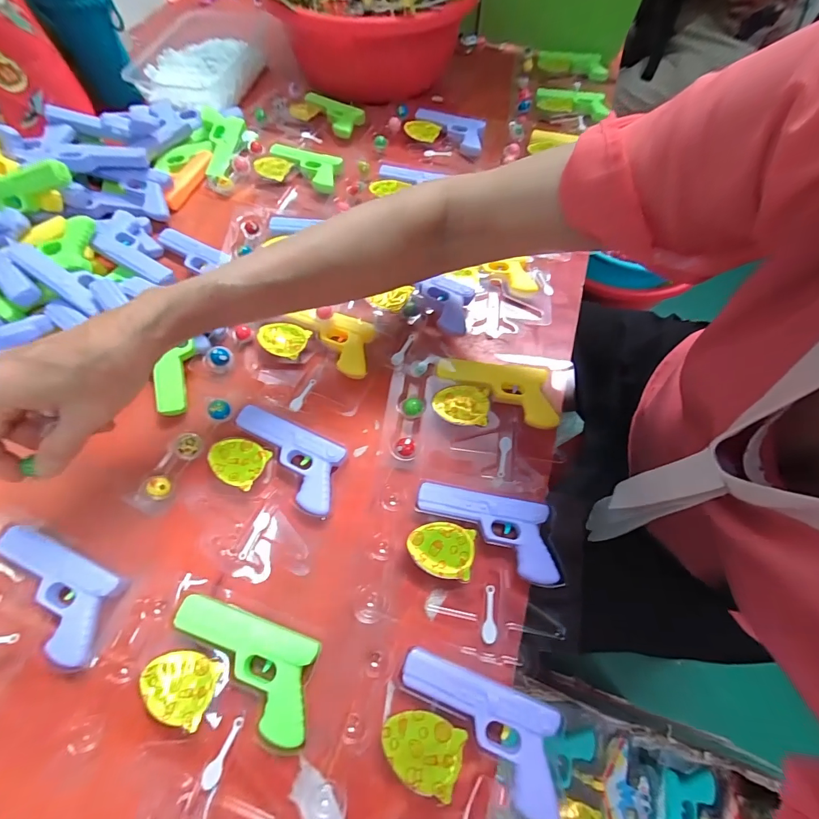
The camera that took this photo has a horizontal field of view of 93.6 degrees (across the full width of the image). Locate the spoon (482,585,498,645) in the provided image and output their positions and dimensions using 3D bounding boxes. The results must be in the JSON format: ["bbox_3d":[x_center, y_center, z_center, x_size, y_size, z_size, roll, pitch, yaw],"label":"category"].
[{"bbox_3d":[0.061,0.156,0.293,0.010,0.004,0.039,5,65,0],"label":"spoon"}]

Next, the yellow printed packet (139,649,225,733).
[{"bbox_3d":[-0.158,0.189,0.266,0.050,0.013,0.039,15,65,5],"label":"yellow printed packet"}]

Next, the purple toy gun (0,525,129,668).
[{"bbox_3d":[-0.272,0.136,0.291,0.115,0.010,0.060,23,66,9],"label":"purple toy gun"}]

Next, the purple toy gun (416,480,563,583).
[{"bbox_3d":[0.062,0.097,0.314,0.116,0.012,0.059,13,65,4],"label":"purple toy gun"}]

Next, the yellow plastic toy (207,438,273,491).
[{"bbox_3d":[-0.151,0.045,0.336,0.049,0.007,0.039,24,67,9],"label":"yellow plastic toy"}]

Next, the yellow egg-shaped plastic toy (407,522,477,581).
[{"bbox_3d":[0.025,0.112,0.308,0.051,0.013,0.040,11,65,3],"label":"yellow egg-shaped plastic toy"}]

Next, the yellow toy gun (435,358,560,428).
[{"bbox_3d":[0.083,-0.019,0.369,0.114,0.010,0.060,7,65,1],"label":"yellow toy gun"}]

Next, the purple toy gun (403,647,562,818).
[{"bbox_3d":[0.045,0.213,0.259,0.112,0.015,0.057,21,66,8],"label":"purple toy gun"}]

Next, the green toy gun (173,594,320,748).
[{"bbox_3d":[-0.119,0.179,0.273,0.114,0.011,0.059,19,66,7],"label":"green toy gun"}]

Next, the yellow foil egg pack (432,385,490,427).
[{"bbox_3d":[0.049,-0.005,0.363,0.051,0.009,0.040,9,65,2],"label":"yellow foil egg pack"}]

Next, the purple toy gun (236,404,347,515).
[{"bbox_3d":[-0.111,0.042,0.340,0.114,0.011,0.061,25,67,10],"label":"purple toy gun"}]

